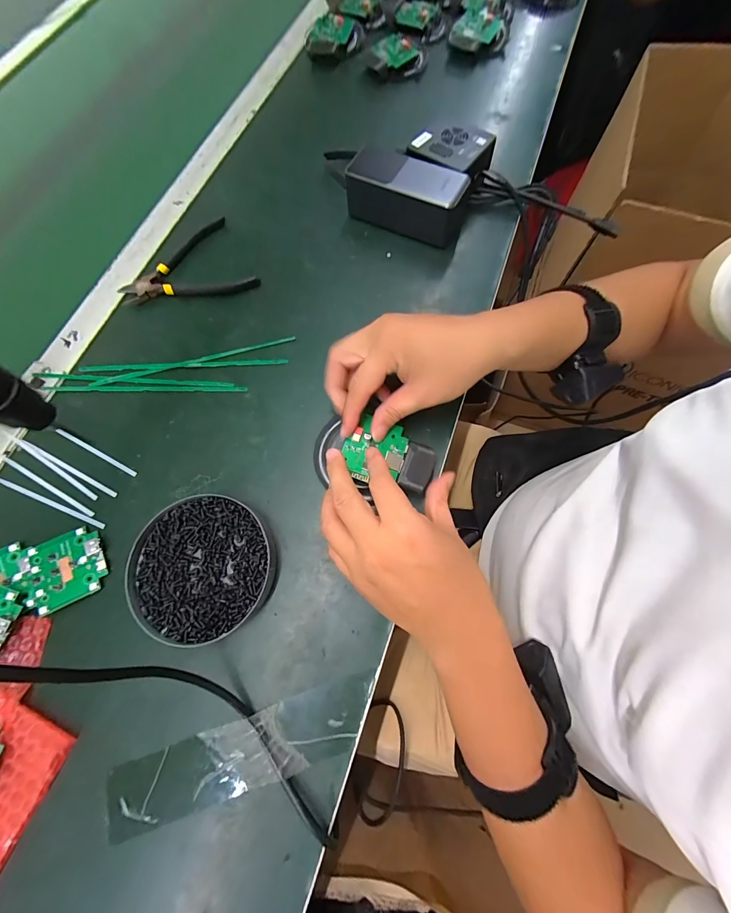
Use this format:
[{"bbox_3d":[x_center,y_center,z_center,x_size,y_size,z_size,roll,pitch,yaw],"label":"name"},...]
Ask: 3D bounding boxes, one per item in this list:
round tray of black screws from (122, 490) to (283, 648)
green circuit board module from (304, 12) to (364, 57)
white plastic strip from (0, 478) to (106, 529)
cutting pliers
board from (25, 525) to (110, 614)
[{"bbox_3d":[-0.134,0.090,0.277,0.117,0.020,0.108,-1,72,2],"label":"round tray of black screws"},{"bbox_3d":[-0.050,-0.669,0.531,0.091,0.012,0.093,-3,72,1],"label":"green circuit board module"},{"bbox_3d":[-0.293,0.042,0.309,0.125,0.004,0.006,20,74,8],"label":"white plastic strip"},{"bbox_3d":[-0.207,-0.209,0.385,0.141,0.011,0.117,-31,73,-8],"label":"cutting pliers"},{"bbox_3d":[-0.256,0.096,0.284,0.062,0.011,0.059,-27,73,-7],"label":"board"}]

